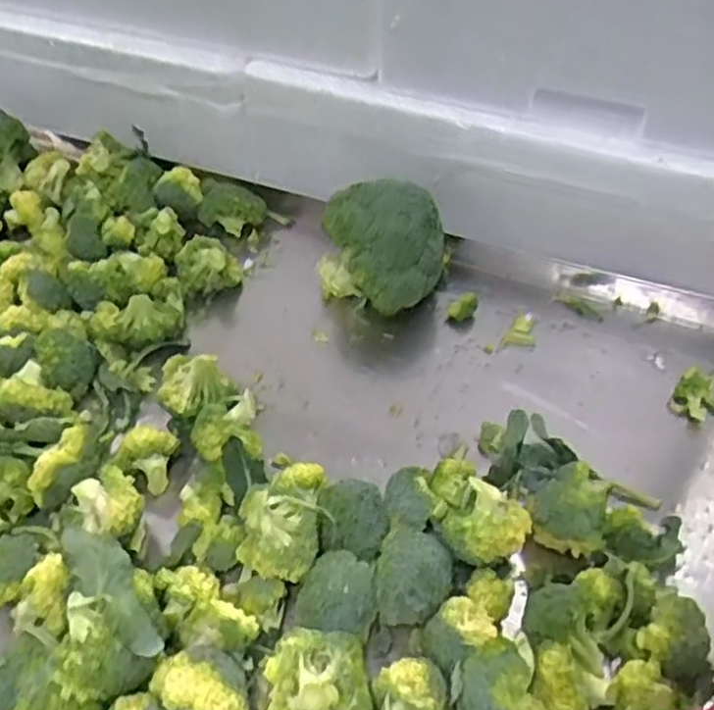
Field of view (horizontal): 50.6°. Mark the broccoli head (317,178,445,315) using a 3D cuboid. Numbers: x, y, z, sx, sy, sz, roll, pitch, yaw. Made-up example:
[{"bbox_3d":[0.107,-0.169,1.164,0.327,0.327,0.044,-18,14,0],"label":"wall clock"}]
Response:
[{"bbox_3d":[0.025,-0.096,0.745,0.123,0.118,0.086,-1,47,0],"label":"broccoli head"}]

